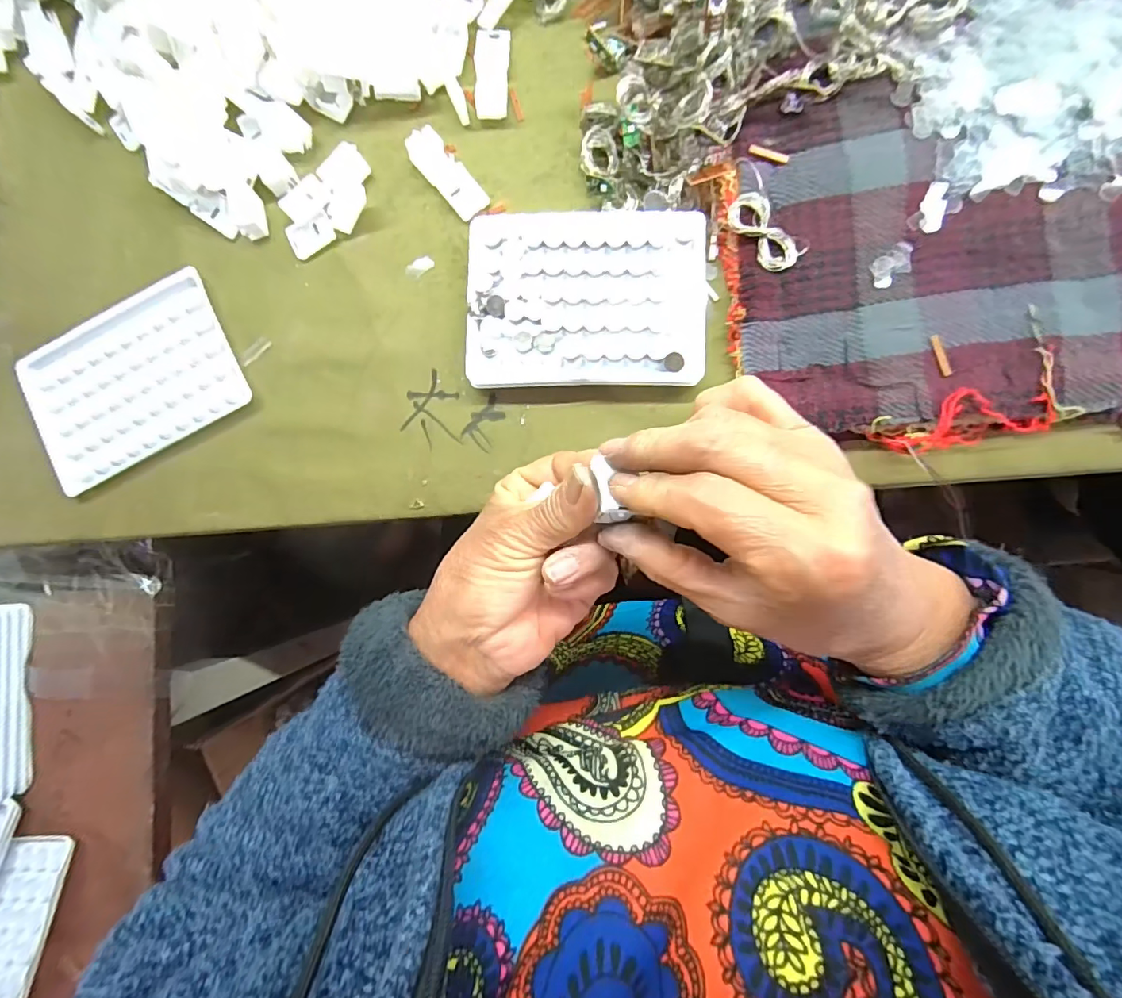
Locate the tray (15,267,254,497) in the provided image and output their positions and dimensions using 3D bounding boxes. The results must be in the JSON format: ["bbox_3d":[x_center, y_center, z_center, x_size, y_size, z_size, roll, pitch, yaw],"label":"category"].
[{"bbox_3d":[-0.259,-0.070,0.301,0.123,0.008,0.090,-27,88,5],"label":"tray"}]

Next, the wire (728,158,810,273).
[{"bbox_3d":[0.107,-0.149,0.269,0.024,0.009,0.057,-35,87,4],"label":"wire"}]

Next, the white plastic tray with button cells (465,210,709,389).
[{"bbox_3d":[0.014,-0.113,0.280,0.129,0.013,0.098,1,90,5],"label":"white plastic tray with button cells"}]

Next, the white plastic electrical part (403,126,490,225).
[{"bbox_3d":[-0.067,-0.193,0.298,0.021,0.014,0.054,-42,87,4],"label":"white plastic electrical part"}]

